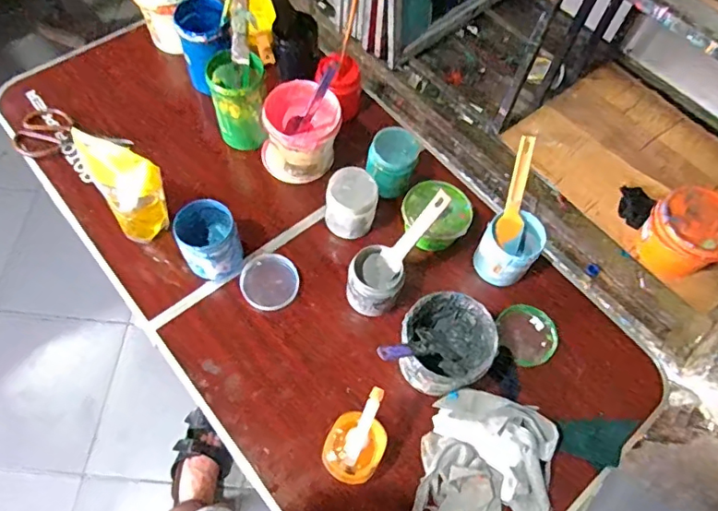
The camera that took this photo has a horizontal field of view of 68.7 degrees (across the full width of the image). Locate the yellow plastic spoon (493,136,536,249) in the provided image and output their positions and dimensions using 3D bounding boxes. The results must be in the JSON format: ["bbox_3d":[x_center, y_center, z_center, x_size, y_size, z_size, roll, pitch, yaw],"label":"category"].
[{"bbox_3d":[0.244,-0.095,0.812,0.043,0.173,0.022,6,24,-1],"label":"yellow plastic spoon"}]

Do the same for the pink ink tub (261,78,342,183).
[{"bbox_3d":[-0.105,-0.214,0.913,0.114,0.141,0.128,-33,69,-19],"label":"pink ink tub"}]

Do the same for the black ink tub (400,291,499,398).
[{"bbox_3d":[0.122,0.131,0.759,0.123,0.108,0.125,2,63,-3],"label":"black ink tub"}]

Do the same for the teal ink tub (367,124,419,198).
[{"bbox_3d":[0.056,-0.158,0.900,0.080,0.091,0.086,2,63,-3],"label":"teal ink tub"}]

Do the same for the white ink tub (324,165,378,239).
[{"bbox_3d":[-0.013,-0.087,0.871,0.079,0.081,0.085,2,63,-3],"label":"white ink tub"}]

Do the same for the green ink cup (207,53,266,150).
[{"bbox_3d":[-0.212,-0.268,0.938,0.096,0.149,0.096,-2,63,-5],"label":"green ink cup"}]

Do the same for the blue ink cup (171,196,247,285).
[{"bbox_3d":[-0.234,-0.019,0.831,0.089,0.101,0.095,2,63,-3],"label":"blue ink cup"}]

